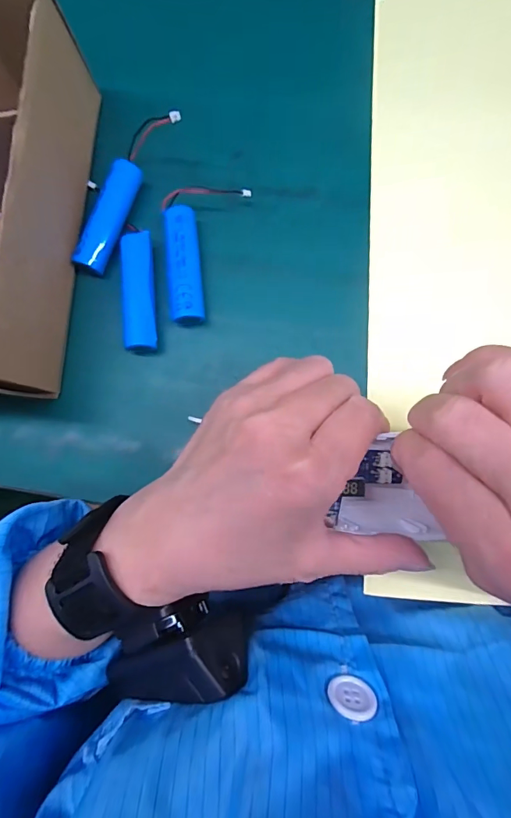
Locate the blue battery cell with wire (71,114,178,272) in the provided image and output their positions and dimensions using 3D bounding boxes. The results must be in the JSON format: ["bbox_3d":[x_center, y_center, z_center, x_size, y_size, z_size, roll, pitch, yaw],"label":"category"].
[{"bbox_3d":[-0.078,-0.134,0.253,0.014,0.022,0.115,21,86,6],"label":"blue battery cell with wire"}]

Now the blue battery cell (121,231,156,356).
[{"bbox_3d":[-0.067,-0.067,0.250,0.017,0.017,0.069,-4,84,3],"label":"blue battery cell"}]

